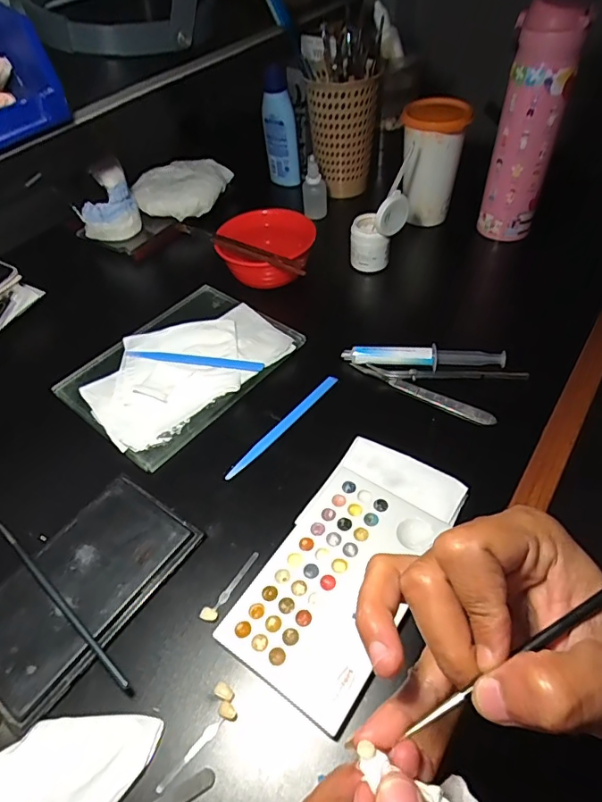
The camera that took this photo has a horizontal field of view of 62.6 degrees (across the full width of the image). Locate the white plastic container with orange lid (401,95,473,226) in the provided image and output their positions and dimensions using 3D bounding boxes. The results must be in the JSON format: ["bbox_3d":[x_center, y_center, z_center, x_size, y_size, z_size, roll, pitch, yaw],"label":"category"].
[{"bbox_3d":[0.154,-0.289,0.603,0.076,0.126,0.081,3,49,6],"label":"white plastic container with orange lid"}]

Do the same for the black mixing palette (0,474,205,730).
[{"bbox_3d":[-0.151,0.124,0.341,0.085,0.013,0.148,29,56,26],"label":"black mixing palette"}]

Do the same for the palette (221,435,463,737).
[{"bbox_3d":[0.034,0.107,0.343,0.092,0.014,0.187,26,55,24],"label":"palette"}]

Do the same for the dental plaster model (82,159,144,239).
[{"bbox_3d":[-0.240,-0.242,0.610,0.073,0.082,0.036,-20,51,-13],"label":"dental plaster model"}]

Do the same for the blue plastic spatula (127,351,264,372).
[{"bbox_3d":[-0.103,-0.039,0.475,0.134,0.004,0.010,6,49,9],"label":"blue plastic spatula"}]

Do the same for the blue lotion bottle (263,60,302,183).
[{"bbox_3d":[-0.027,-0.369,0.673,0.045,0.153,0.031,-4,49,0],"label":"blue lotion bottle"}]

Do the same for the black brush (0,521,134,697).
[{"bbox_3d":[-0.166,0.129,0.333,0.167,0.011,0.006,33,58,28],"label":"black brush"}]

